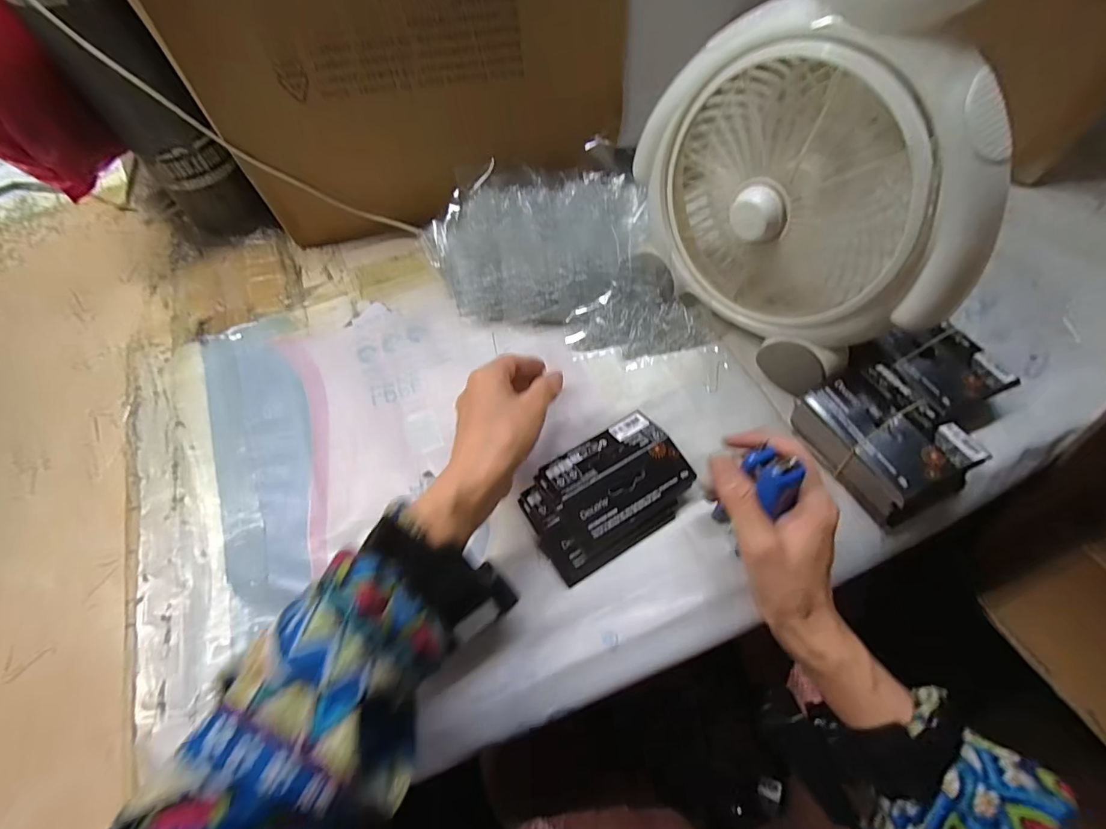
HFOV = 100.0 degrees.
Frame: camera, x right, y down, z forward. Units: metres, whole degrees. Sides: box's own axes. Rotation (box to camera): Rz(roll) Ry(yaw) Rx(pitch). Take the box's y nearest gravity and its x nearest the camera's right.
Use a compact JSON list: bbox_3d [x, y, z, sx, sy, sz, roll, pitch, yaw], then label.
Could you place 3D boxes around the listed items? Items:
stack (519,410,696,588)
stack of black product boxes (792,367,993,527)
[{"bbox_3d":[0.042,0.059,0.363,0.125,0.027,0.087,-30,66,-12],"label":"stack"},{"bbox_3d":[0.253,0.018,0.359,0.079,0.055,0.113,-29,65,-11],"label":"stack of black product boxes"}]

